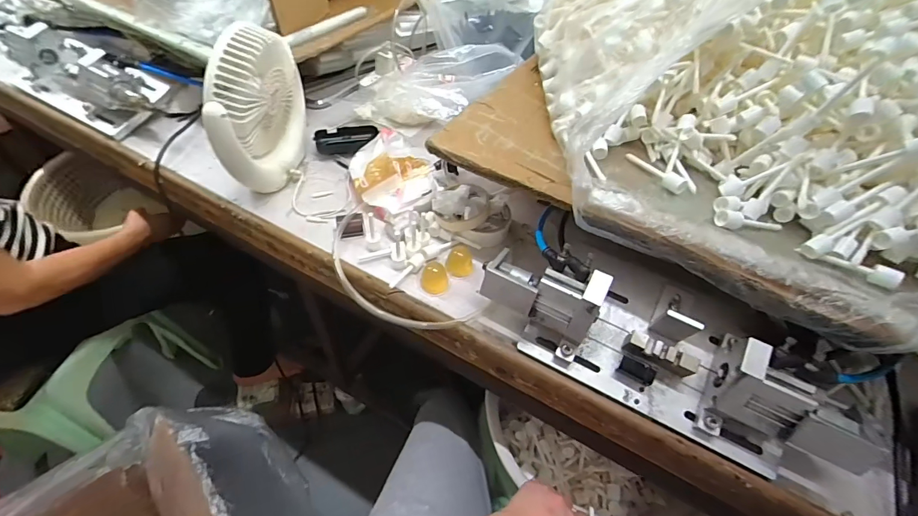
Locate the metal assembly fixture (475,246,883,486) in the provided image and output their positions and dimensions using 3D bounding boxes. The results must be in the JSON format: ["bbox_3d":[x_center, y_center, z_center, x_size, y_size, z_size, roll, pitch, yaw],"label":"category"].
[{"bbox_3d":[0.213,0.094,0.445,0.388,0.091,0.122,25,53,15],"label":"metal assembly fixture"}]

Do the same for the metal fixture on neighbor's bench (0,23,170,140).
[{"bbox_3d":[-0.634,-0.312,0.701,0.302,0.094,0.122,25,53,15],"label":"metal fixture on neighbor's bench"}]

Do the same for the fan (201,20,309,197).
[{"bbox_3d":[-0.278,-0.211,0.581,0.049,0.201,0.196,9,50,3],"label":"fan"}]

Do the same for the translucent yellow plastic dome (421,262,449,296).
[{"bbox_3d":[-0.032,0.028,0.538,0.036,0.030,0.032,2,50,-3],"label":"translucent yellow plastic dome"}]

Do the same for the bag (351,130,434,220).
[{"bbox_3d":[-0.102,-0.133,0.628,0.127,0.054,0.151,-10,52,-13],"label":"bag"}]

